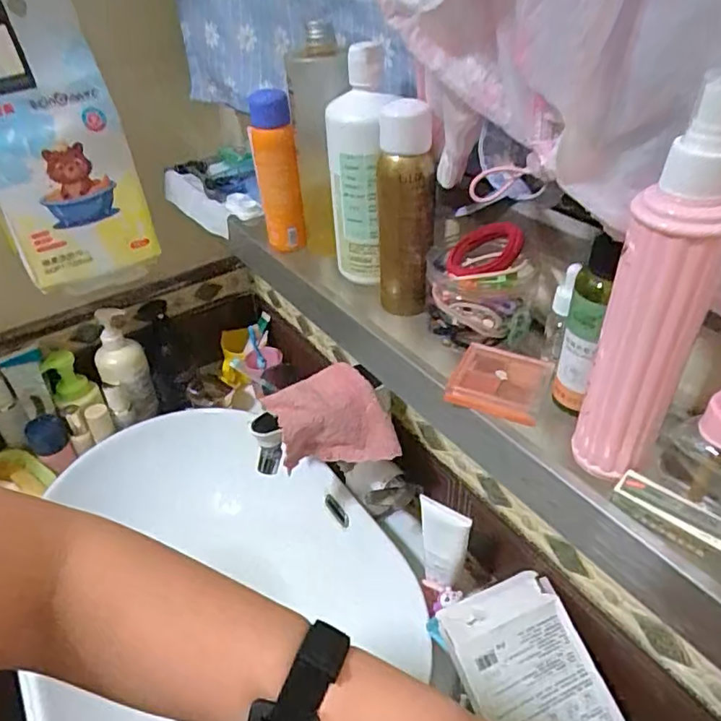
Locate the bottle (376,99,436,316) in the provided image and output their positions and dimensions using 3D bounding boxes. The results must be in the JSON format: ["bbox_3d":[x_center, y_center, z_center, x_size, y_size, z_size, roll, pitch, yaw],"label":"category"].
[{"bbox_3d":[0.035,-0.115,0.454,0.043,0.160,0.046,-1,39,4],"label":"bottle"}]

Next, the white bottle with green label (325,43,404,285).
[{"bbox_3d":[0.001,-0.154,0.476,0.045,0.181,0.062,-16,40,-15],"label":"white bottle with green label"}]

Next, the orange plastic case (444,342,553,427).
[{"bbox_3d":[0.096,0.013,0.397,0.062,0.016,0.063,13,42,20],"label":"orange plastic case"}]

